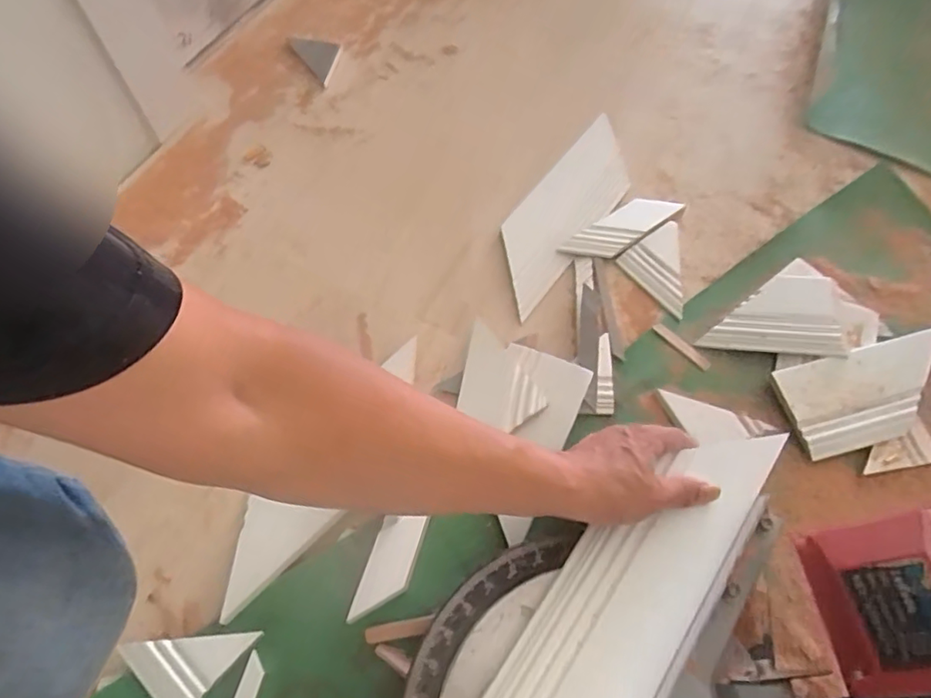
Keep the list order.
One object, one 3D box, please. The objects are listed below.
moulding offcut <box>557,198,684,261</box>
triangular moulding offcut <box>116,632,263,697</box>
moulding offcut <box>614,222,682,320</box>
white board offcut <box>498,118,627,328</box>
[{"bbox_3d":[0.197,-0.151,0.731,0.164,0.012,0.052,-34,68,-17],"label":"moulding offcut"},{"bbox_3d":[-0.242,0.261,0.511,0.080,0.015,0.087,38,68,18],"label":"triangular moulding offcut"},{"bbox_3d":[0.248,-0.100,0.701,0.087,0.016,0.096,-37,68,-18],"label":"moulding offcut"},{"bbox_3d":[0.128,-0.183,0.746,0.101,0.015,0.317,32,66,15],"label":"white board offcut"}]

